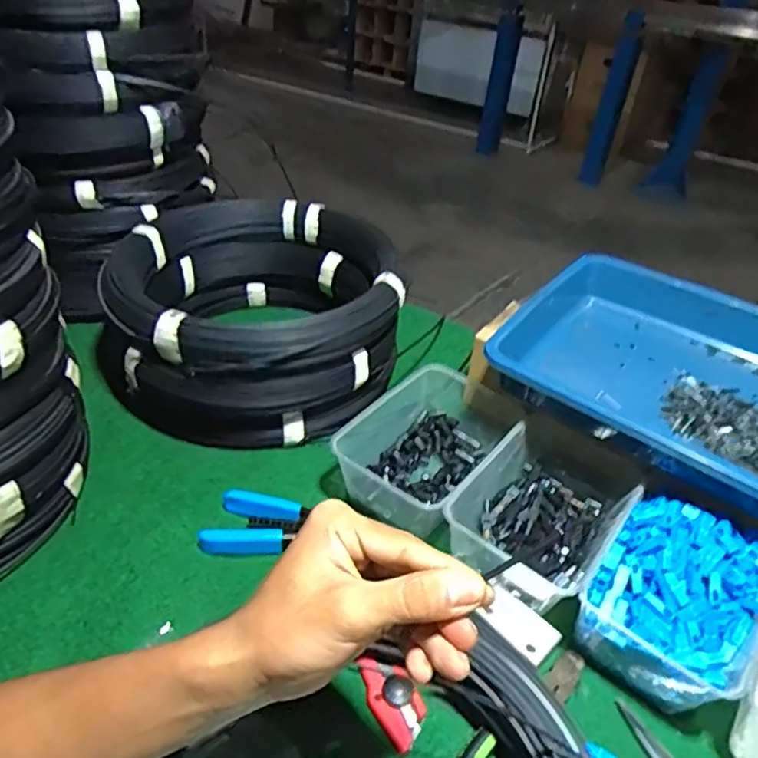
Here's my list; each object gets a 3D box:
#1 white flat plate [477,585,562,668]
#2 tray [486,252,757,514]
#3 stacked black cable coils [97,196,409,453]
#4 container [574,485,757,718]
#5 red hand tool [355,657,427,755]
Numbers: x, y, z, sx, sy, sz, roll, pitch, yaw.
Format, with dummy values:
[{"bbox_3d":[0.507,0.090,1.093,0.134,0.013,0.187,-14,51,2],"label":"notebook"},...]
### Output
[{"bbox_3d":[0.107,0.188,0.465,0.058,0.008,0.039,33,44,32],"label":"white flat plate"},{"bbox_3d":[0.308,0.002,0.580,0.344,0.067,0.264,28,41,27],"label":"tray"},{"bbox_3d":[-0.147,-0.066,0.690,0.294,0.160,0.304,4,36,-3],"label":"stacked black cable coils"},{"bbox_3d":[0.233,0.171,0.479,0.118,0.083,0.143,27,41,26],"label":"container"},{"bbox_3d":[0.008,0.224,0.430,0.033,0.014,0.065,-20,44,-32],"label":"red hand tool"}]

